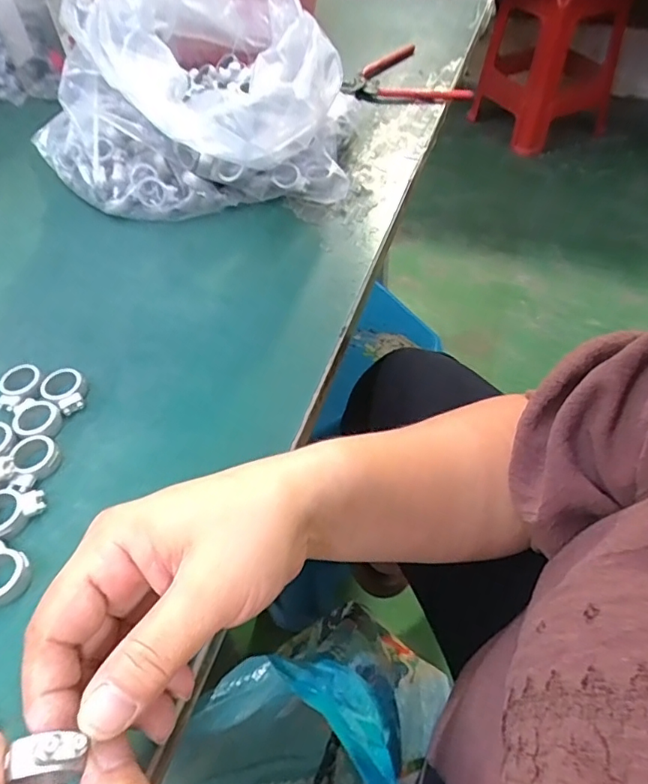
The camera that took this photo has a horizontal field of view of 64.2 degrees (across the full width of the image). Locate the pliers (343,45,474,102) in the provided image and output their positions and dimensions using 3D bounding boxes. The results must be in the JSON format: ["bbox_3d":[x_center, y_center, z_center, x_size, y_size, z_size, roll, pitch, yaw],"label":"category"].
[{"bbox_3d":[0.096,-0.356,0.571,0.135,0.018,0.117,9,53,10],"label":"pliers"}]

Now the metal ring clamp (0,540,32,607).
[{"bbox_3d":[-0.162,0.089,0.254,0.033,0.011,0.026,20,56,17],"label":"metal ring clamp"}]

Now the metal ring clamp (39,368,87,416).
[{"bbox_3d":[-0.161,-0.001,0.325,0.026,0.011,0.032,-36,59,-23],"label":"metal ring clamp"}]

